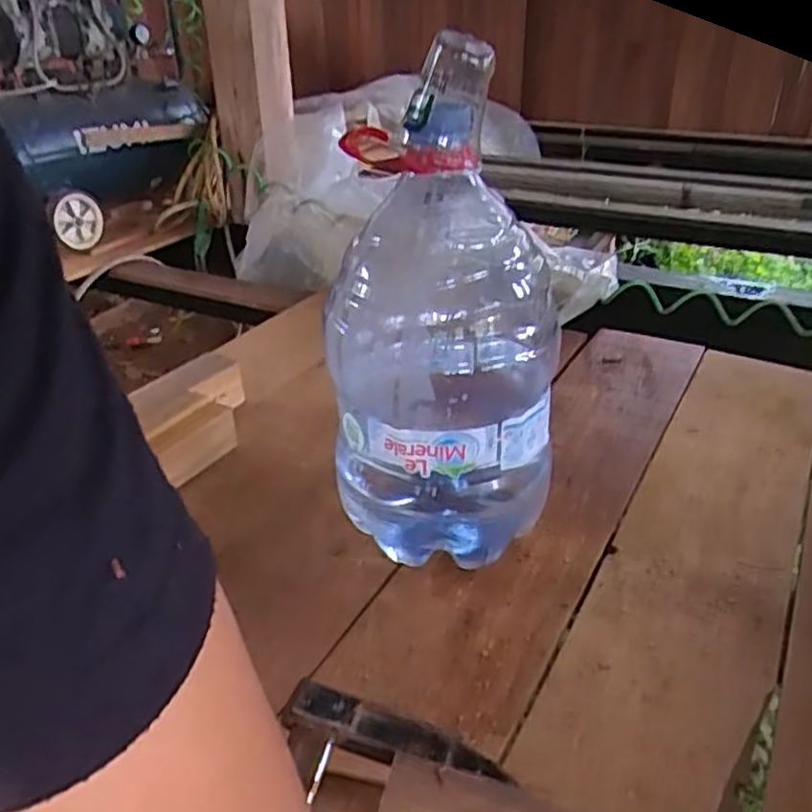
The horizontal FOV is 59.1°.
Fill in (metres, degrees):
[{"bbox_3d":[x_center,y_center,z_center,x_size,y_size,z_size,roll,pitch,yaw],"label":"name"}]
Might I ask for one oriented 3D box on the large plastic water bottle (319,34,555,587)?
[{"bbox_3d":[0.036,-0.064,0.729,0.225,0.498,0.199,5,31,11],"label":"large plastic water bottle"}]

